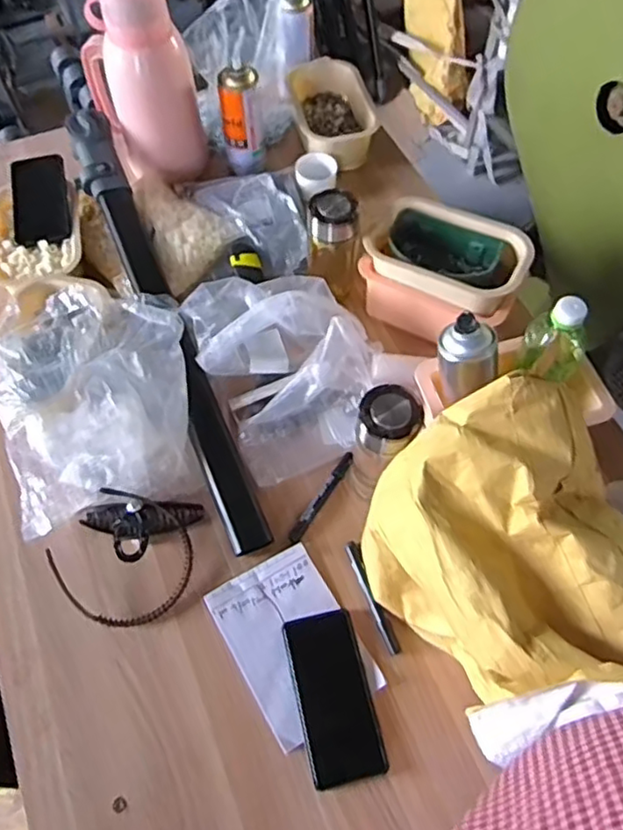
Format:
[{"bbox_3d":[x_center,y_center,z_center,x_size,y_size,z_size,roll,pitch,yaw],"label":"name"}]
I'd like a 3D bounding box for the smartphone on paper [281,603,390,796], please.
[{"bbox_3d":[0.023,0.294,0.670,0.077,0.007,0.165,-12,61,-7],"label":"smartphone on paper"}]

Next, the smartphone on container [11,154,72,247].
[{"bbox_3d":[-0.394,-0.314,0.921,0.080,0.010,0.164,-16,67,1],"label":"smartphone on container"}]

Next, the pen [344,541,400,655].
[{"bbox_3d":[0.067,0.202,0.713,0.013,0.015,0.131,-18,62,-10],"label":"pen"}]

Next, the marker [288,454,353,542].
[{"bbox_3d":[0.012,0.097,0.770,0.015,0.017,0.126,31,65,16],"label":"marker"}]

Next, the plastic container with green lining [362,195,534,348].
[{"bbox_3d":[0.176,-0.185,0.862,0.198,0.126,0.130,27,64,14],"label":"plastic container with green lining"}]

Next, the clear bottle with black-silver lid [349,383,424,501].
[{"bbox_3d":[0.080,0.037,0.715,0.065,0.181,0.064,7,61,4],"label":"clear bottle with black-silver lid"}]

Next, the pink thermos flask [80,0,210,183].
[{"bbox_3d":[-0.247,-0.499,0.941,0.177,0.274,0.116,-10,61,-6],"label":"pink thermos flask"}]

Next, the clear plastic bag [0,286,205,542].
[{"bbox_3d":[-0.262,-0.024,0.791,0.220,0.099,0.305,-10,61,-6],"label":"clear plastic bag"}]

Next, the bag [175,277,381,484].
[{"bbox_3d":[-0.031,-0.077,0.812,0.207,0.110,0.259,-26,64,-14],"label":"bag"}]

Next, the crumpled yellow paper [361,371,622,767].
[{"bbox_3d":[0.202,0.154,0.613,0.239,0.234,0.288,-21,63,-12],"label":"crumpled yellow paper"}]

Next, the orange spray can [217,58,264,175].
[{"bbox_3d":[-0.109,-0.463,0.999,0.059,0.153,0.057,0,60,0],"label":"orange spray can"}]

